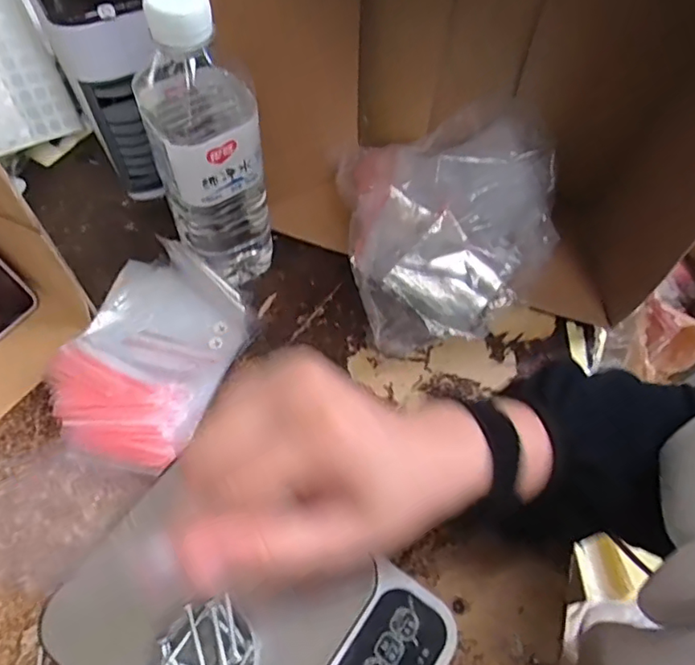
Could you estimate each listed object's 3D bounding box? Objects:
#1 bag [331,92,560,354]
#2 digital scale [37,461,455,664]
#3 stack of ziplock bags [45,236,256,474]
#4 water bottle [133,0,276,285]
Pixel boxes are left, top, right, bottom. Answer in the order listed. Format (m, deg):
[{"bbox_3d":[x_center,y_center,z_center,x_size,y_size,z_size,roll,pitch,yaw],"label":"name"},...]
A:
[{"bbox_3d":[0.080,-0.086,0.439,0.160,0.067,0.191,-5,61,-6],"label":"bag"},{"bbox_3d":[-0.050,0.162,0.303,0.187,0.045,0.139,33,65,15],"label":"digital scale"},{"bbox_3d":[-0.138,0.011,0.392,0.107,0.041,0.162,16,61,6],"label":"stack of ziplock bags"},{"bbox_3d":[-0.087,-0.110,0.357,0.067,0.197,0.057,-15,63,-11],"label":"water bottle"}]

